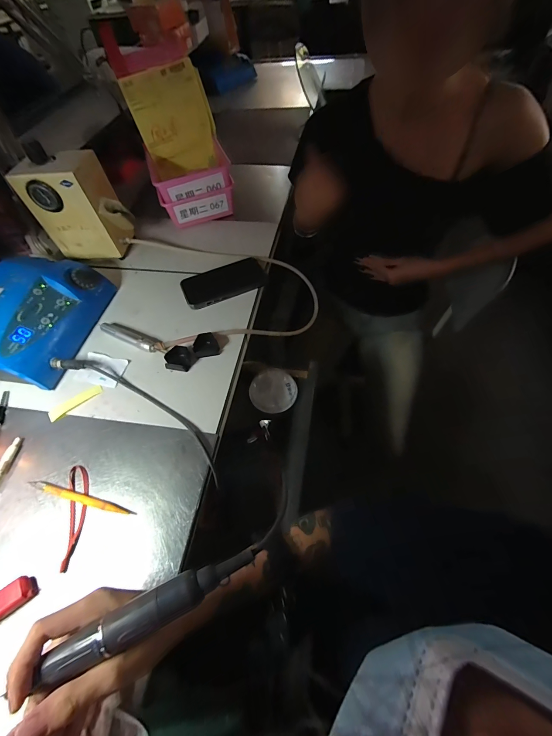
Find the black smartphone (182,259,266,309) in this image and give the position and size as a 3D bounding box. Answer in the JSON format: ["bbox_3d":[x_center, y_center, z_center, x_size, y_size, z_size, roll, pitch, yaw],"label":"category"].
[{"bbox_3d":[-0.094,-0.157,0.561,0.149,0.014,0.077,-26,59,-15],"label":"black smartphone"}]

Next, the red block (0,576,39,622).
[{"bbox_3d":[-0.266,0.231,0.303,0.049,0.016,0.025,-31,60,-18],"label":"red block"}]

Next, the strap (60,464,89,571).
[{"bbox_3d":[-0.228,0.166,0.353,0.025,0.004,0.112,-15,57,-8],"label":"strap"}]

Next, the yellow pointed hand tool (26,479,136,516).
[{"bbox_3d":[-0.227,0.153,0.359,0.140,0.011,0.010,12,57,10],"label":"yellow pointed hand tool"}]

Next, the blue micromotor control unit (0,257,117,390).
[{"bbox_3d":[-0.395,-0.082,0.488,0.165,0.077,0.228,7,56,6],"label":"blue micromotor control unit"}]

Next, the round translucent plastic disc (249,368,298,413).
[{"bbox_3d":[-0.003,0.039,0.547,0.083,0.014,0.079,-2,56,3],"label":"round translucent plastic disc"}]

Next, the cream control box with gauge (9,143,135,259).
[{"bbox_3d":[-0.358,-0.295,0.576,0.155,0.167,0.078,0,56,2],"label":"cream control box with gauge"}]

